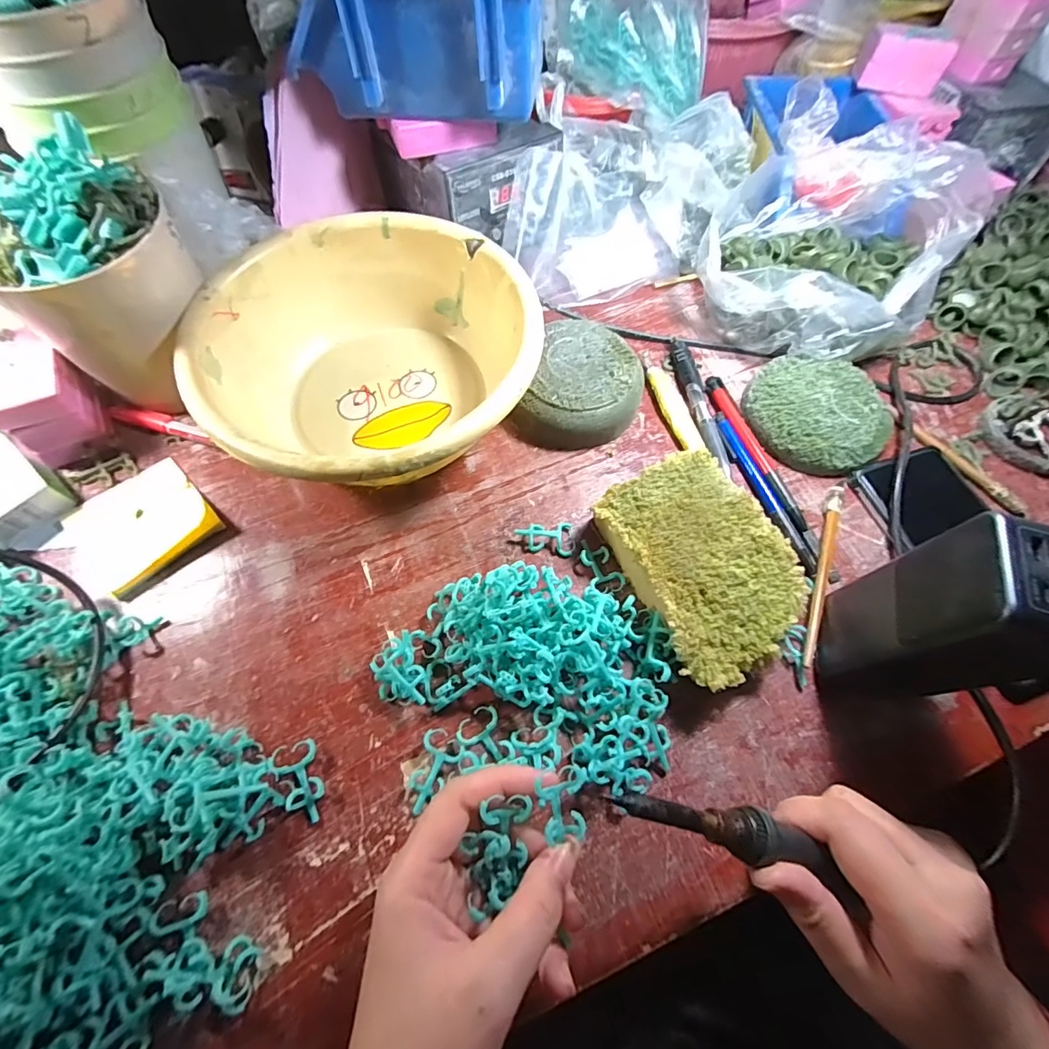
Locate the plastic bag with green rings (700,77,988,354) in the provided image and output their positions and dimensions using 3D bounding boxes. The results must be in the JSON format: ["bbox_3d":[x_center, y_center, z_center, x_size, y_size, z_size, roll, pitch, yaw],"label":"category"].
[{"bbox_3d":[0.255,-0.235,0.395,0.178,0.100,0.196,30,67,12],"label":"plastic bag with green rings"}]

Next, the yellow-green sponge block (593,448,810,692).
[{"bbox_3d":[0.110,0.023,0.304,0.096,0.039,0.133,-24,67,-12],"label":"yellow-green sponge block"}]

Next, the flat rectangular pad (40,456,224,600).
[{"bbox_3d":[-0.260,0.000,0.322,0.079,0.006,0.083,42,70,16],"label":"flat rectangular pad"}]

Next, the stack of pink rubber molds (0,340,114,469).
[{"bbox_3d":[-0.326,-0.086,0.332,0.050,0.057,0.066,-26,68,-13],"label":"stack of pink rubber molds"}]

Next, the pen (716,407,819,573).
[{"bbox_3d":[0.171,-0.027,0.348,0.015,0.005,0.135,-17,66,-10],"label":"pen"}]

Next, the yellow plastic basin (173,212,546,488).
[{"bbox_3d":[-0.104,-0.114,0.342,0.219,0.078,0.220,1,64,-1],"label":"yellow plastic basin"}]

